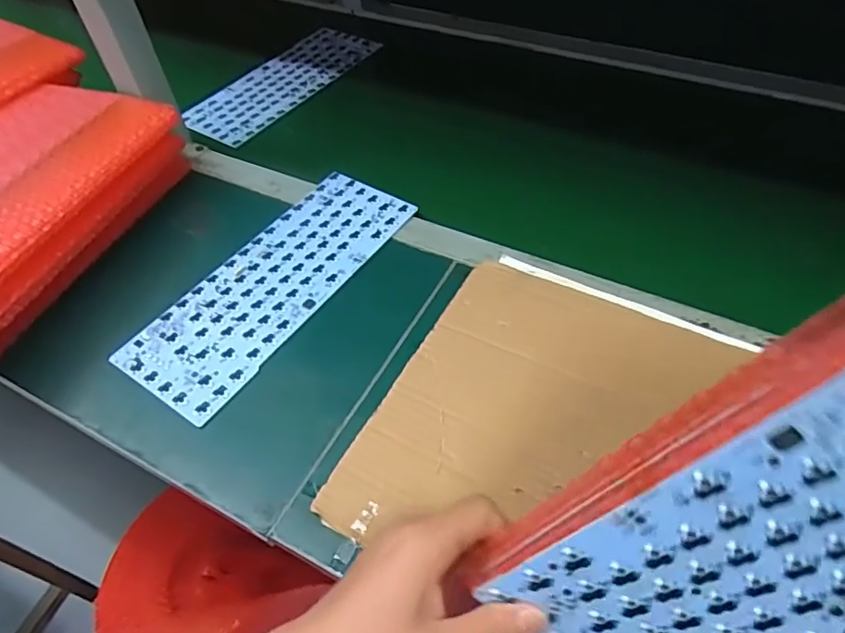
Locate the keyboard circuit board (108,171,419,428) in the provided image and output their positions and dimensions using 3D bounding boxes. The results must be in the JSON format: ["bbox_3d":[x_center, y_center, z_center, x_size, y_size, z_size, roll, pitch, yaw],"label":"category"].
[{"bbox_3d":[-0.143,-0.039,0.559,0.119,0.005,0.306,28,58,22],"label":"keyboard circuit board"}]

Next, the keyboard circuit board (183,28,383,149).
[{"bbox_3d":[-0.199,-0.340,0.820,0.112,0.005,0.307,29,58,21],"label":"keyboard circuit board"}]

